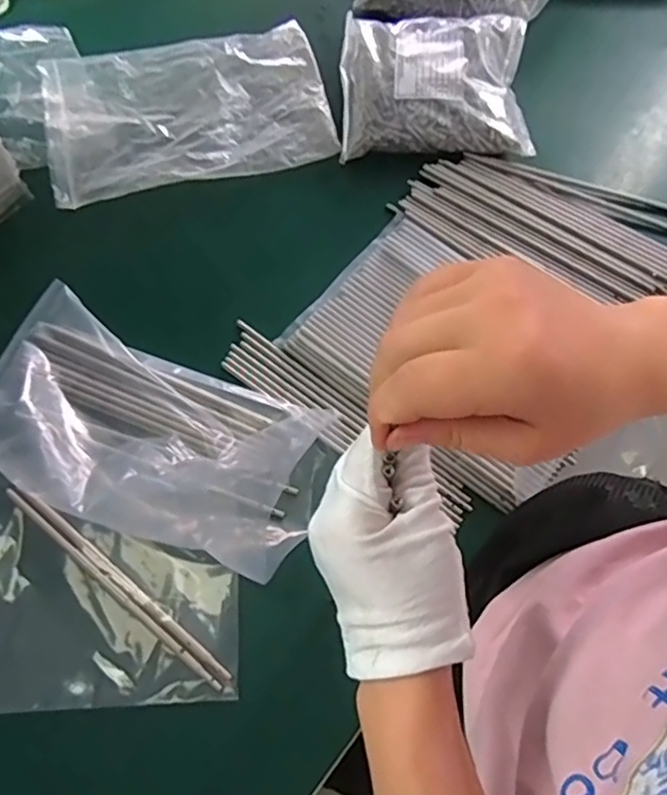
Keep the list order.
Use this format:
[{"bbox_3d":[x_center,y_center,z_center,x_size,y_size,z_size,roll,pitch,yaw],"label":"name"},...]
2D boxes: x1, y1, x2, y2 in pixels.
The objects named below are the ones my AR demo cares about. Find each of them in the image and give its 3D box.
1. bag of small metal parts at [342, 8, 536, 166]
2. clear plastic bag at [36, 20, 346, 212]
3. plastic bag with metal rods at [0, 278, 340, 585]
[{"bbox_3d":[0.106,-0.332,0.648,0.193,0.036,0.176,3,69,-1],"label":"bag of small metal parts"},{"bbox_3d":[-0.152,-0.306,0.657,0.283,0.022,0.180,-13,70,-6],"label":"clear plastic bag"},{"bbox_3d":[-0.159,0.022,0.529,0.290,0.039,0.176,19,70,6],"label":"plastic bag with metal rods"}]

